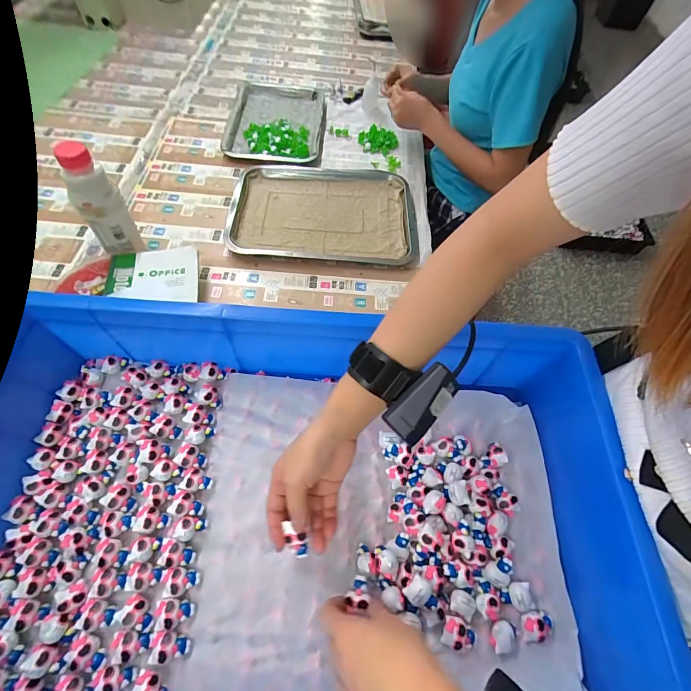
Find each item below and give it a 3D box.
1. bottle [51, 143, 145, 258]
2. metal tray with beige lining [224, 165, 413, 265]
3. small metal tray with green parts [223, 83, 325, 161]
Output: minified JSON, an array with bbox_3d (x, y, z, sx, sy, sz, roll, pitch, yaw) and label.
[{"bbox_3d":[-0.366,-0.208,0.552,0.051,0.164,0.047,17,56,6],"label":"bottle"},{"bbox_3d":[-0.045,-0.272,0.736,0.340,0.030,0.275,2,59,-2],"label":"metal tray with beige lining"},{"bbox_3d":[-0.165,-0.552,0.893,0.216,0.029,0.348,1,59,-3],"label":"small metal tray with green parts"}]

